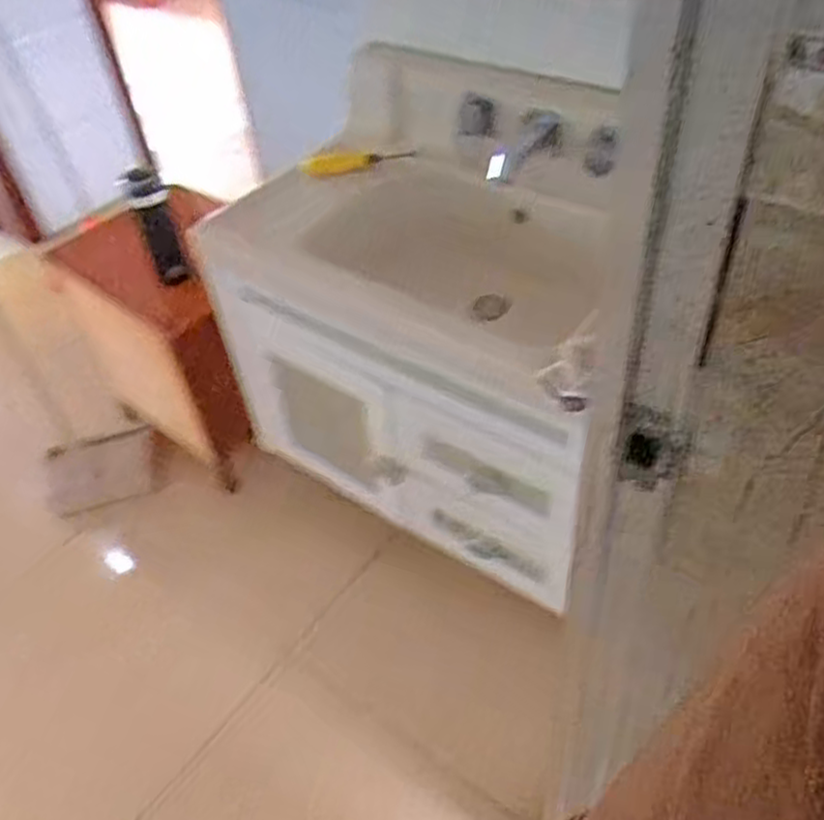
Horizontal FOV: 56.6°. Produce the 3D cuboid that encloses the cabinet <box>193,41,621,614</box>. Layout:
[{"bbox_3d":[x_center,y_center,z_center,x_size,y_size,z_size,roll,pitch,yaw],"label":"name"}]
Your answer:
[{"bbox_3d":[0.040,-0.161,1.234,0.648,0.646,0.450,23,52,26],"label":"cabinet"}]

